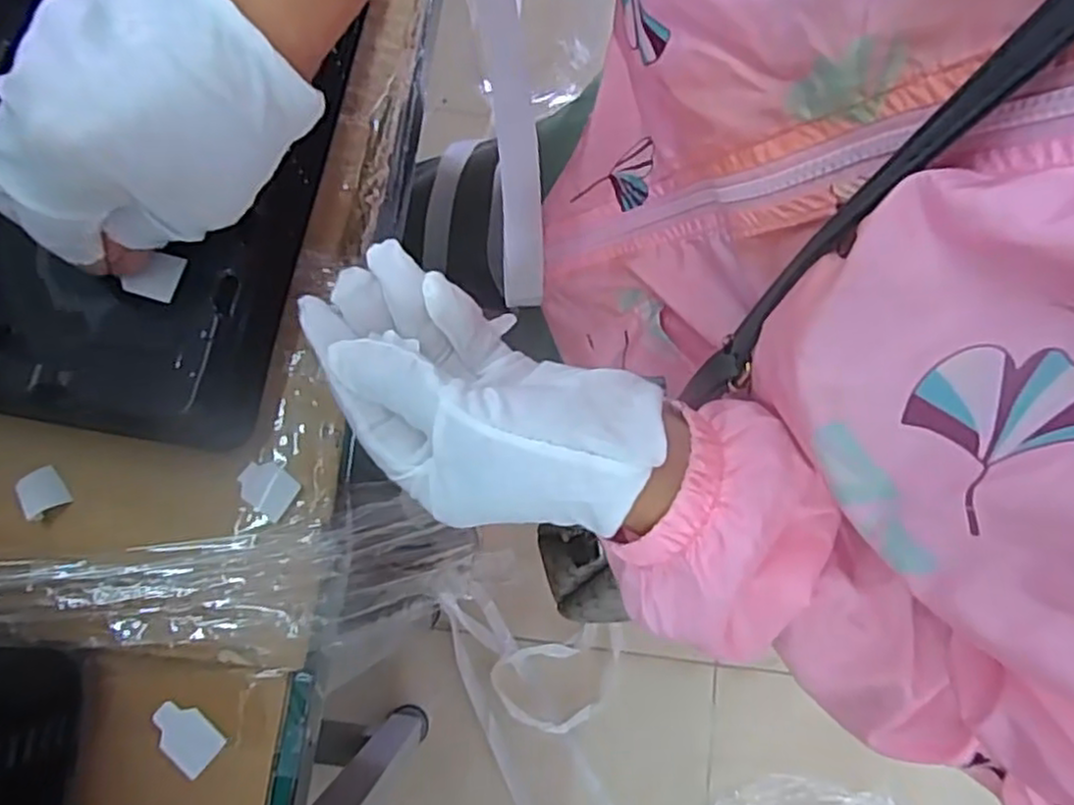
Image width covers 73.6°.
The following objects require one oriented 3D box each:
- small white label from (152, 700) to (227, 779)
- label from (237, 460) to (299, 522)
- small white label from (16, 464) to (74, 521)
[{"bbox_3d":[-0.134,0.126,0.273,0.028,0.004,0.019,40,81,8],"label":"small white label"},{"bbox_3d":[-0.107,0.034,0.286,0.022,0.004,0.018,40,81,8],"label":"label"},{"bbox_3d":[-0.194,0.035,0.280,0.014,0.008,0.019,-37,81,-8],"label":"small white label"}]

